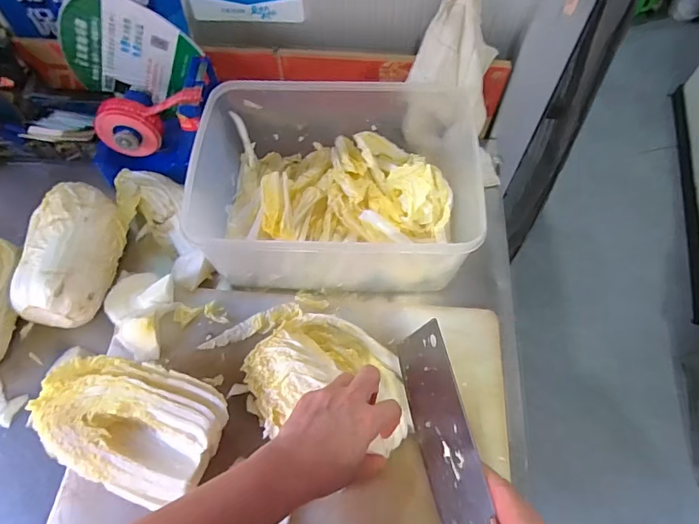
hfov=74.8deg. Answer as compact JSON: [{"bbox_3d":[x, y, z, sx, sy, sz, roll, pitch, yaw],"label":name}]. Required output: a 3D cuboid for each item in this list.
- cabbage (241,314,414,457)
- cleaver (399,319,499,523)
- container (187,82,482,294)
[{"bbox_3d":[-0.018,0.123,0.486,0.183,0.054,0.140,7,62,4],"label":"cabbage"},{"bbox_3d":[0.089,0.191,0.351,0.028,0.082,0.281,-11,62,-6],"label":"cleaver"},{"bbox_3d":[-0.013,-0.106,0.581,0.320,0.118,0.266,1,61,0],"label":"container"}]

